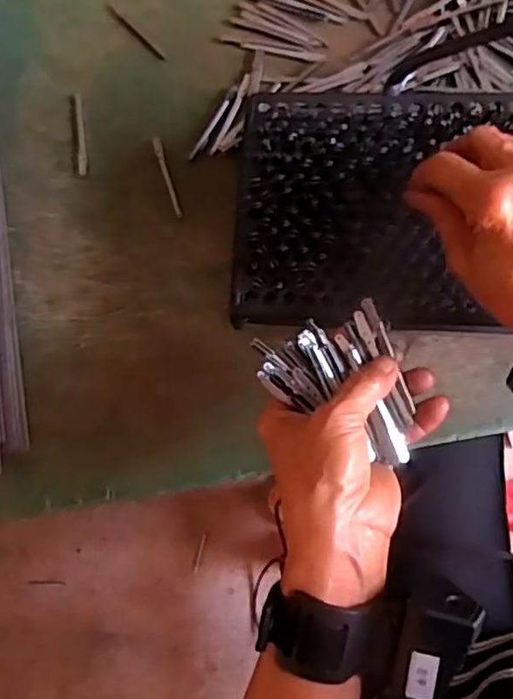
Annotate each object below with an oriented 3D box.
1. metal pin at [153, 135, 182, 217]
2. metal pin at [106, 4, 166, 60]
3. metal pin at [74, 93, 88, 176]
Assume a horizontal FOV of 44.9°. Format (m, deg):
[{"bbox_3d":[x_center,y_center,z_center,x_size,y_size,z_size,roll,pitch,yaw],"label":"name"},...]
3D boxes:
[{"bbox_3d":[-0.068,-0.131,0.469,0.006,0.004,0.066,-18,81,4],"label":"metal pin"},{"bbox_3d":[-0.097,-0.253,0.491,0.005,0.004,0.072,-44,80,0],"label":"metal pin"},{"bbox_3d":[-0.139,-0.170,0.490,0.007,0.004,0.069,-7,82,6],"label":"metal pin"}]

